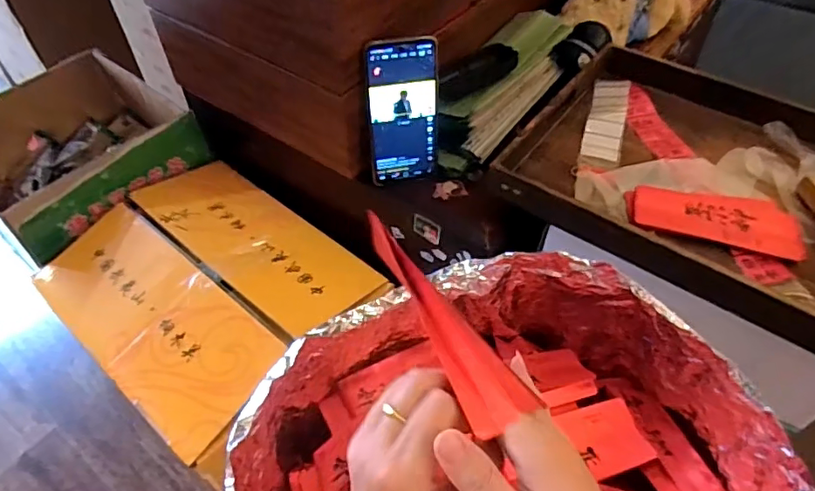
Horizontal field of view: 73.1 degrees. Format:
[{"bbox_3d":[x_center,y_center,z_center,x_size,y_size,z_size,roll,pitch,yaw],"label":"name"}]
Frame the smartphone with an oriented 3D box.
[{"bbox_3d":[-0.004,-0.141,0.599,0.074,0.163,0.009,-7,39,-7],"label":"smartphone"}]

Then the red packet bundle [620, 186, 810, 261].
[{"bbox_3d":[0.302,-0.023,0.541,0.161,0.028,0.061,3,47,8],"label":"red packet bundle"}]

